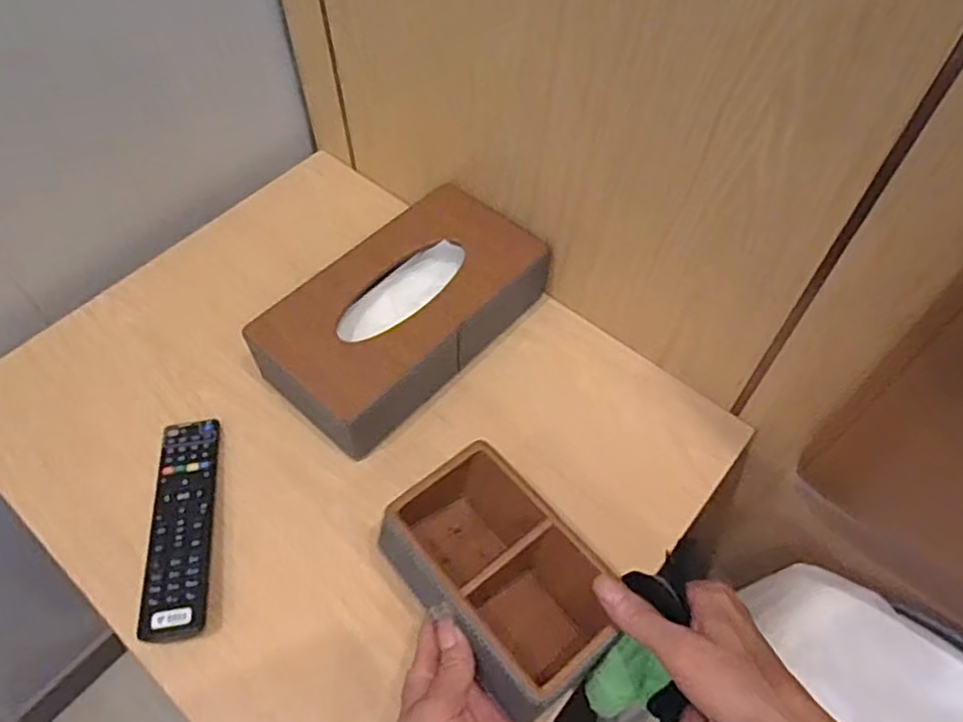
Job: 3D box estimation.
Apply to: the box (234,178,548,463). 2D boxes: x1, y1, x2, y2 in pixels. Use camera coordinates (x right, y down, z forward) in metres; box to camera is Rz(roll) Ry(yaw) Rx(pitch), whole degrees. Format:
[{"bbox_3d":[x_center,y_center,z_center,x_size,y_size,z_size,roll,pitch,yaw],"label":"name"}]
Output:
[{"bbox_3d":[-0.068,-0.042,0.599,0.147,0.067,0.255,34,62,21],"label":"box"}]

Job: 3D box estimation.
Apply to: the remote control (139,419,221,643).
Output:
[{"bbox_3d":[-0.231,0.122,0.514,0.045,0.018,0.174,-8,55,-6],"label":"remote control"}]

